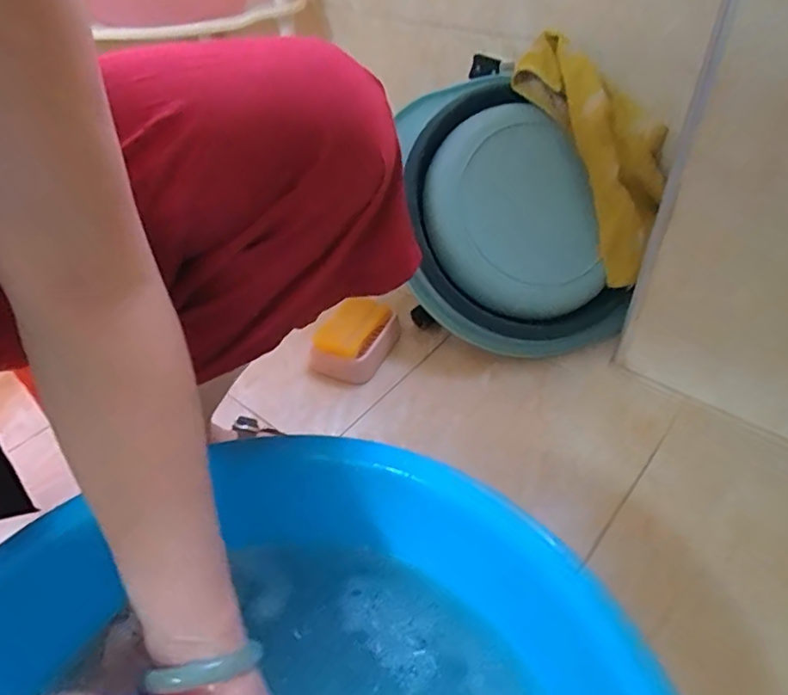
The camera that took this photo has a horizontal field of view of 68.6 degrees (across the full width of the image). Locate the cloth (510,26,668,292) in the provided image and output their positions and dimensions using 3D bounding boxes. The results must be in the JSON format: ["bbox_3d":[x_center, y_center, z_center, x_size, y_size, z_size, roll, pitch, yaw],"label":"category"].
[{"bbox_3d":[0.273,-0.253,0.740,0.139,0.326,0.073,-28,5,-24],"label":"cloth"}]

